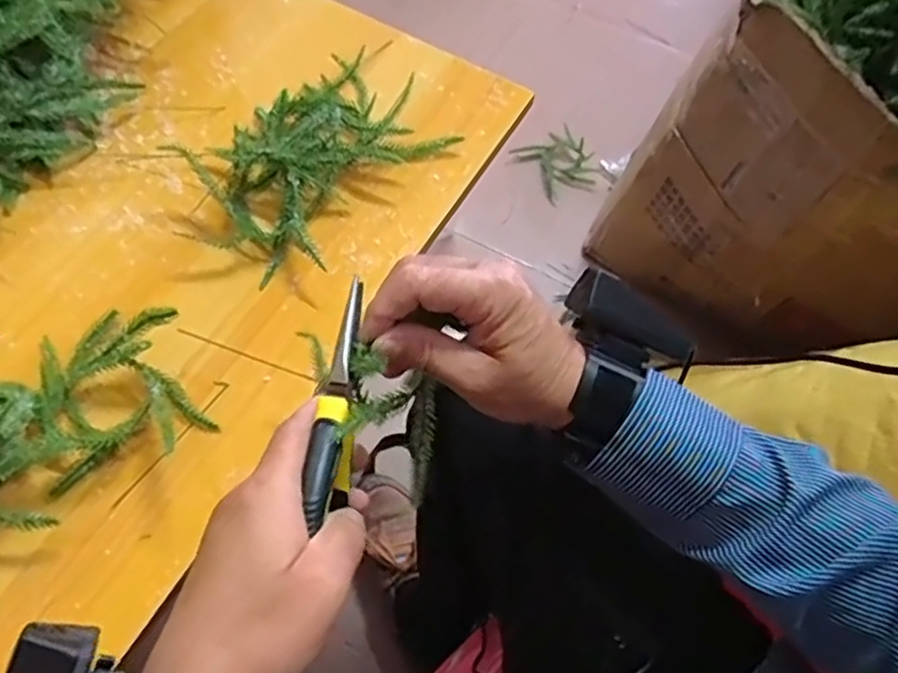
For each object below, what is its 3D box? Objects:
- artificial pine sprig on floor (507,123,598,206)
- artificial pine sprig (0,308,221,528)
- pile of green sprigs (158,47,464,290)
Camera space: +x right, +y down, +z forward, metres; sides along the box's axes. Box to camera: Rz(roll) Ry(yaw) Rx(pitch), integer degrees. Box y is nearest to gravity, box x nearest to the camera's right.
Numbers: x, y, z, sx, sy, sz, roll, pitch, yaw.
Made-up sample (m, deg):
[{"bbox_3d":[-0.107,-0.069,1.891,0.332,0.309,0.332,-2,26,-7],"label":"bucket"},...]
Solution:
[{"bbox_3d":[0.185,-0.291,1.173,0.133,0.030,0.126,-35,70,-19],"label":"artificial pine sprig on floor"},{"bbox_3d":[-0.235,0.044,0.403,0.169,0.050,0.126,-21,66,-14],"label":"artificial pine sprig"},{"bbox_3d":[-0.106,-0.134,0.509,0.143,0.045,0.187,38,67,15],"label":"pile of green sprigs"}]

